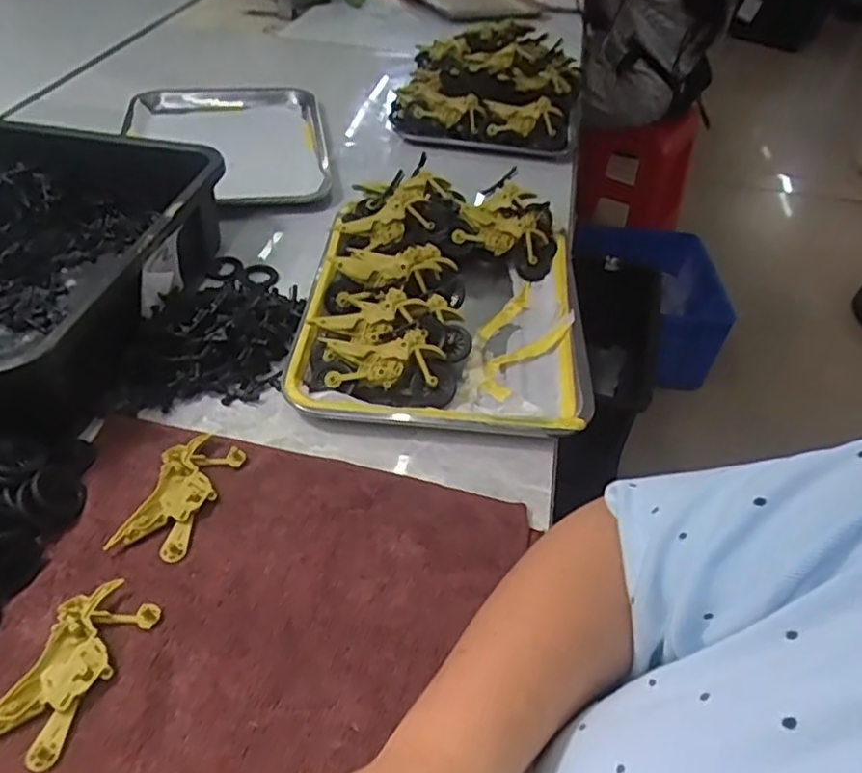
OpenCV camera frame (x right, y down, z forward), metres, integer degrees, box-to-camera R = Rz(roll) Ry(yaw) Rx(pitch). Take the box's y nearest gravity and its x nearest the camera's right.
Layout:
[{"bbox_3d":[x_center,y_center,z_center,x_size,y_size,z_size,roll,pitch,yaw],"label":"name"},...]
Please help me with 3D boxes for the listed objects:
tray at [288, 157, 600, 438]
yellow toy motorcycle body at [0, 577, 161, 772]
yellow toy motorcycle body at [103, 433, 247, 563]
[{"bbox_3d":[0.016,-0.094,0.638,0.255,0.064,0.329,5,43,0],"label":"tray"},{"bbox_3d":[-0.207,0.161,0.379,0.050,0.011,0.100,18,45,13],"label":"yellow toy motorcycle body"},{"bbox_3d":[-0.178,0.078,0.471,0.049,0.011,0.101,13,44,8],"label":"yellow toy motorcycle body"}]

